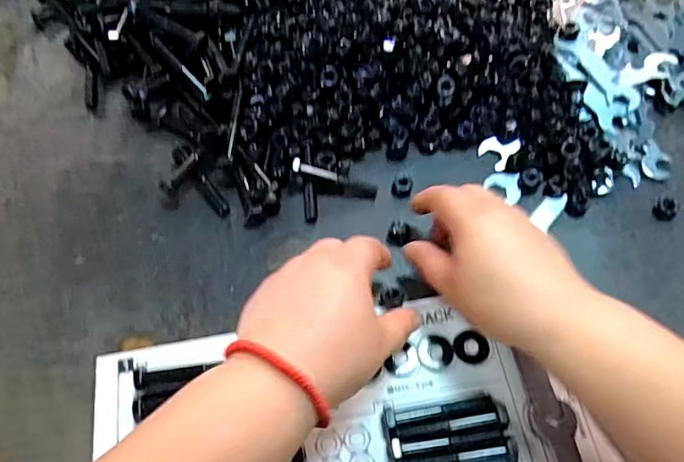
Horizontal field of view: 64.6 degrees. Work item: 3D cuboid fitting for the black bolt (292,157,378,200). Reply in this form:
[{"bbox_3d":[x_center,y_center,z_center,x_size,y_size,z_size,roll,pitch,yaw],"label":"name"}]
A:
[{"bbox_3d":[-0.006,-0.041,0.430,0.071,0.008,0.013,21,64,-11],"label":"black bolt"}]

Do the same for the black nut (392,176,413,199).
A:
[{"bbox_3d":[0.049,-0.035,0.438,0.017,0.006,0.018,-5,63,-1],"label":"black nut"}]

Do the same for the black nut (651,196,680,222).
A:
[{"bbox_3d":[0.251,-0.017,0.420,0.021,0.006,0.017,-36,68,-16],"label":"black nut"}]

